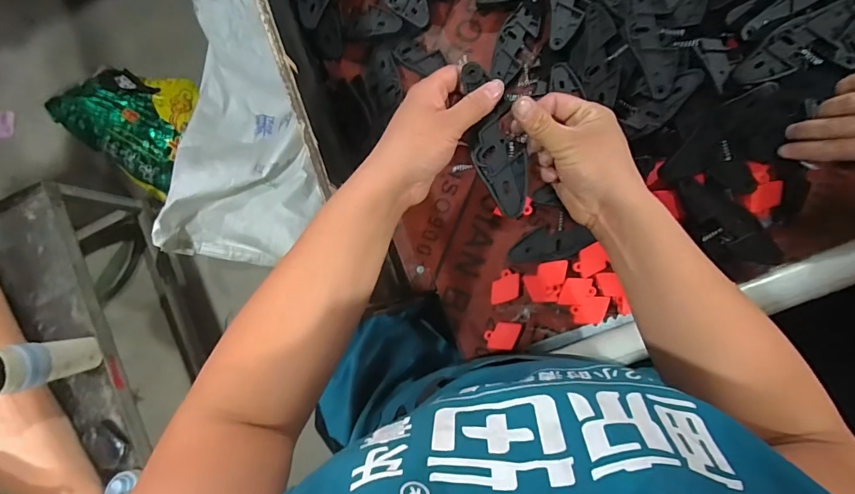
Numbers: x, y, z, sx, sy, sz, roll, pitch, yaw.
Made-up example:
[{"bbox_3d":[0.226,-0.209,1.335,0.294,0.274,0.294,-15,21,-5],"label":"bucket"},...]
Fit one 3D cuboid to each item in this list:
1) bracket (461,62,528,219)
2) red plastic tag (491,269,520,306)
[{"bbox_3d":[0.054,-0.087,0.353,0.040,0.007,0.125,-16,89,7],"label":"bracket"},{"bbox_3d":[0.088,0.045,0.492,0.029,0.008,0.038,4,87,9],"label":"red plastic tag"}]

